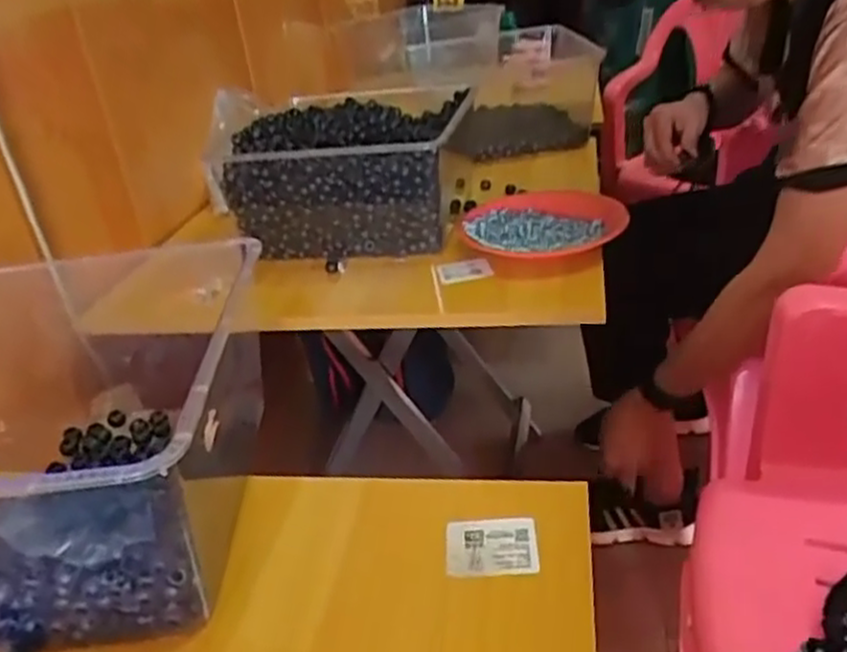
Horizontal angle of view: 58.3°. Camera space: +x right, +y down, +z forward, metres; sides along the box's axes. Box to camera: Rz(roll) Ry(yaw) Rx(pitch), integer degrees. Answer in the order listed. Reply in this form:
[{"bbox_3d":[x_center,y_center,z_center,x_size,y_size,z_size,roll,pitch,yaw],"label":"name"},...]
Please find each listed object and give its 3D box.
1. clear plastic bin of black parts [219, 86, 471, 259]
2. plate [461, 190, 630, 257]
[{"bbox_3d":[-0.088,-0.204,1.002,0.272,0.136,0.272,0,30,11],"label":"clear plastic bin of black parts"},{"bbox_3d":[0.138,-0.127,0.914,0.177,0.028,0.189,-14,30,-12],"label":"plate"}]

